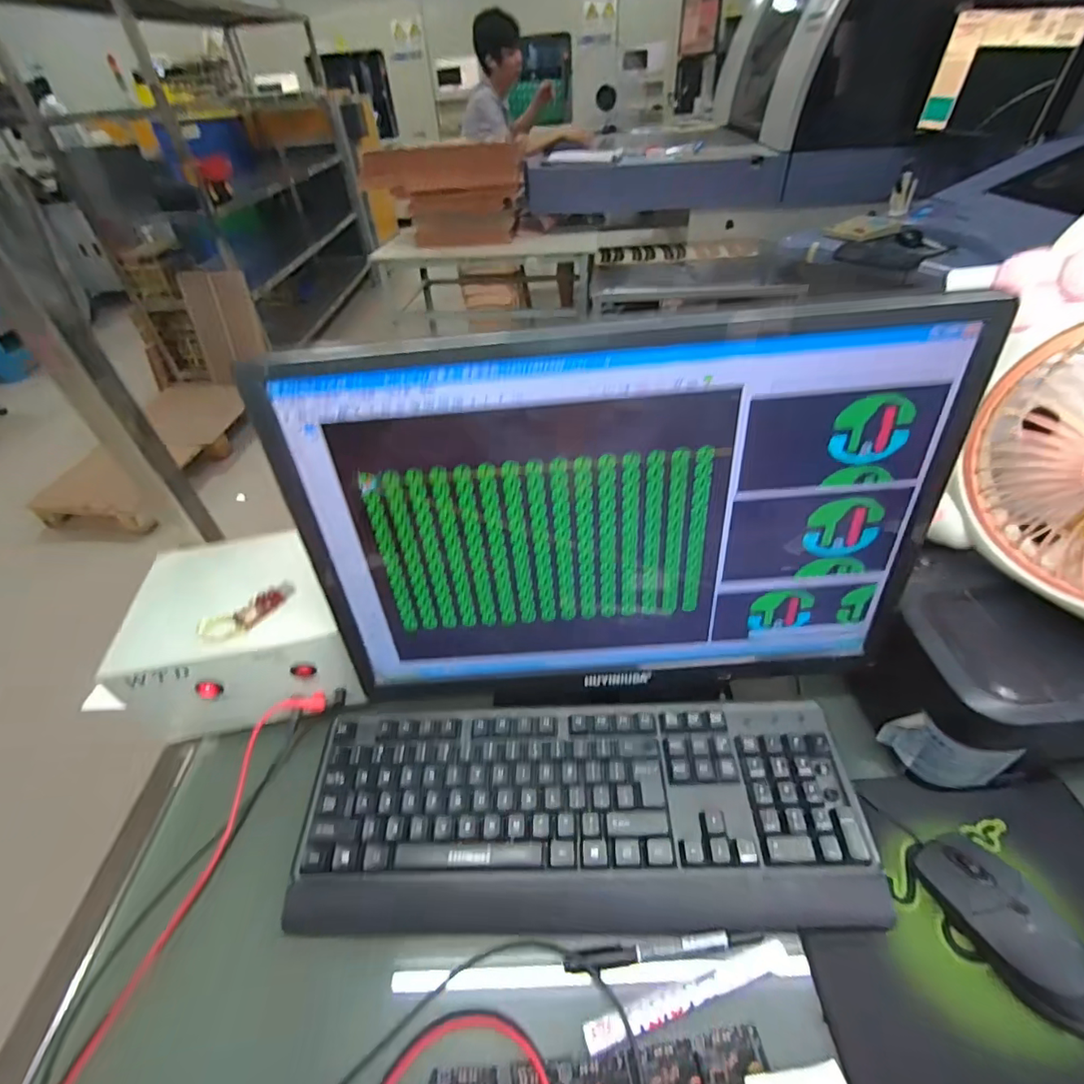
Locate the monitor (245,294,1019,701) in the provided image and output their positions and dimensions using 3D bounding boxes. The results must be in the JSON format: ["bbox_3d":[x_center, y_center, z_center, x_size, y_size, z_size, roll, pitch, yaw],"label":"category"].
[{"bbox_3d":[0.060,-0.001,0.373,0.452,0.286,0.068,-3,43,3],"label":"monitor"}]

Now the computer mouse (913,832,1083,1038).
[{"bbox_3d":[0.317,0.258,0.346,0.057,0.034,0.114,-17,44,-13],"label":"computer mouse"}]

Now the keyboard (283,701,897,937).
[{"bbox_3d":[0.028,0.216,0.416,0.435,0.039,0.161,-2,43,3],"label":"keyboard"}]

